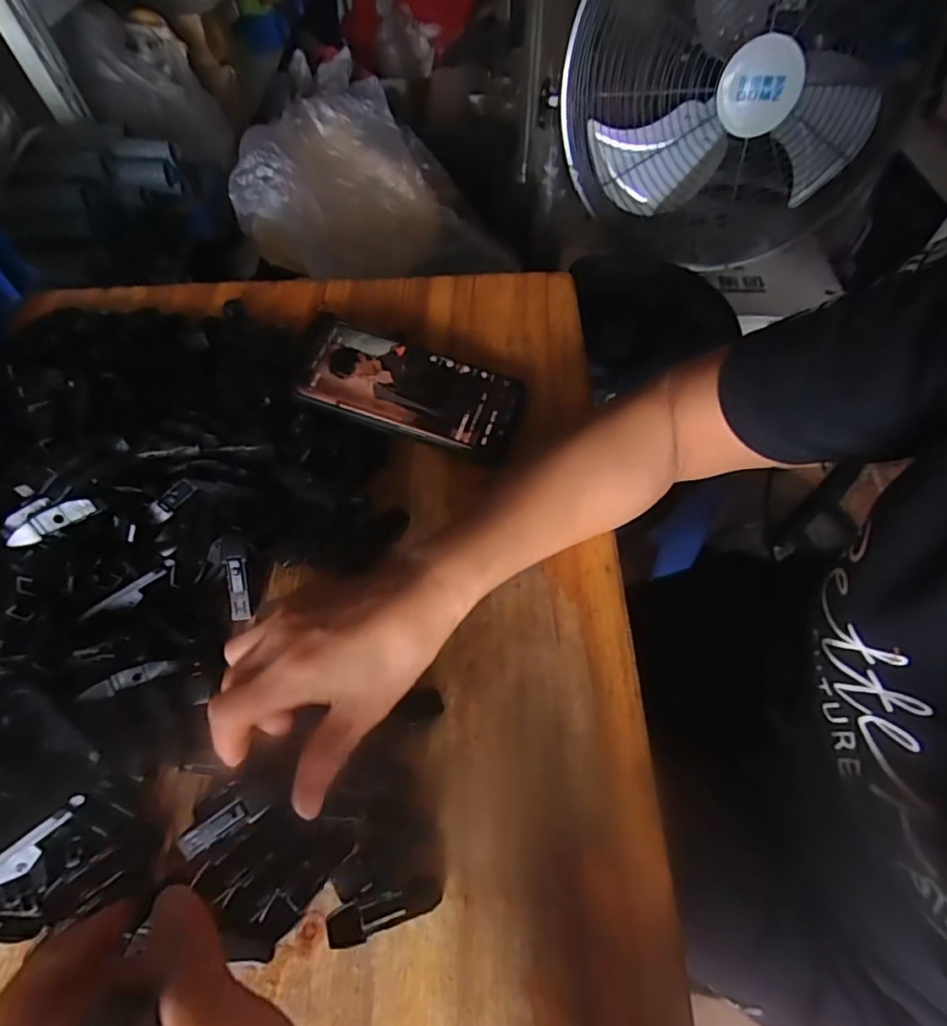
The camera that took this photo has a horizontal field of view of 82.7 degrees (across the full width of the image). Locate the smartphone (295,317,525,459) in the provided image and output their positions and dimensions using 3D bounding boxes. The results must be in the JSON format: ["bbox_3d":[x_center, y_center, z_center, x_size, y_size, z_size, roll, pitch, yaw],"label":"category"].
[{"bbox_3d":[-0.049,-0.094,0.399,0.163,0.007,0.079,18,62,3],"label":"smartphone"}]

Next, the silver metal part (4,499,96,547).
[{"bbox_3d":[-0.244,0.005,0.309,0.048,0.009,0.011,-23,61,-11],"label":"silver metal part"}]

